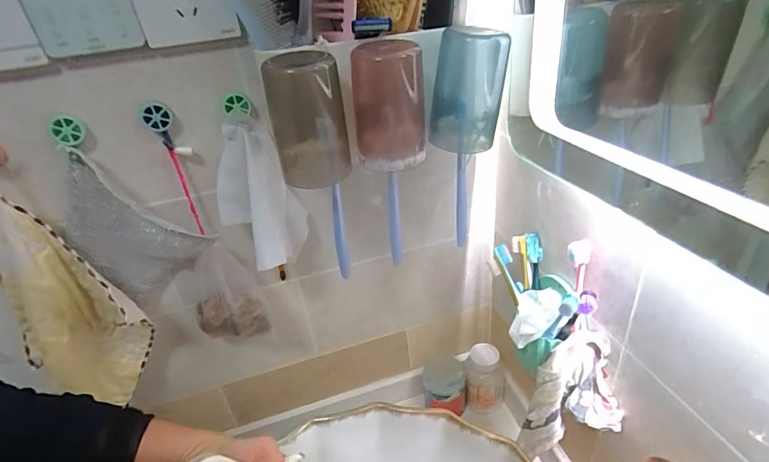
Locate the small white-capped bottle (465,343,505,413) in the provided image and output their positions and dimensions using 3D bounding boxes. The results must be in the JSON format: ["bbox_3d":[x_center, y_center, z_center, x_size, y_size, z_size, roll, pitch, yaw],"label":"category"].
[{"bbox_3d":[0.166,0.245,0.690,0.063,0.102,0.054,9,33,24],"label":"small white-capped bottle"}]

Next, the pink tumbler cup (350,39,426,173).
[{"bbox_3d":[0.004,-0.126,0.415,0.069,0.111,0.072,-5,30,3],"label":"pink tumbler cup"}]

